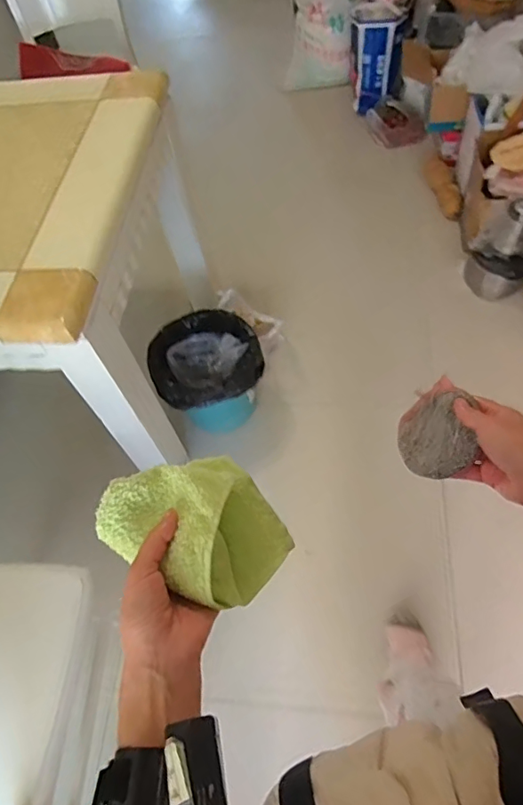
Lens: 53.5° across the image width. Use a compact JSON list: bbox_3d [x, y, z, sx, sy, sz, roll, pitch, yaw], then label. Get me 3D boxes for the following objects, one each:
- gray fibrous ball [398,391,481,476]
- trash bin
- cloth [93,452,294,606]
[{"bbox_3d":[0.180,0.035,0.545,0.017,0.078,0.087,20,61,-36],"label":"gray fibrous ball"},{"bbox_3d":[-0.147,-0.067,1.462,0.298,0.266,0.263,-6,58,-2],"label":"trash bin"},{"bbox_3d":[-0.055,0.102,0.449,0.146,0.068,0.118,33,64,20],"label":"cloth"}]

